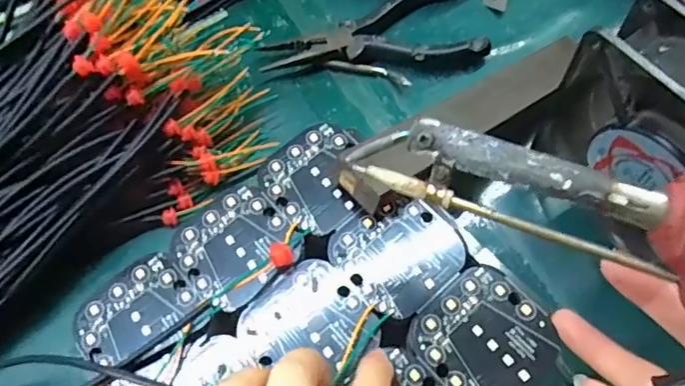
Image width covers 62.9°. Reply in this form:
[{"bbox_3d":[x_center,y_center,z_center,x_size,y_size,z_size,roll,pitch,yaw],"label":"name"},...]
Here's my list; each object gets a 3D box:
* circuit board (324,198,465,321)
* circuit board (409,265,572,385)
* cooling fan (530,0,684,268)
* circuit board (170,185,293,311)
[{"bbox_3d":[0.027,0.027,0.263,0.055,0.004,0.050,-36,66,-14],"label":"circuit board"},{"bbox_3d":[0.064,0.065,0.243,0.054,0.004,0.057,-35,66,-13],"label":"circuit board"},{"bbox_3d":[0.155,-0.020,0.273,0.046,0.112,0.120,-33,76,-12],"label":"cooling fan"},{"bbox_3d":[-0.051,0.024,0.270,0.052,0.005,0.048,-40,68,-17],"label":"circuit board"}]

